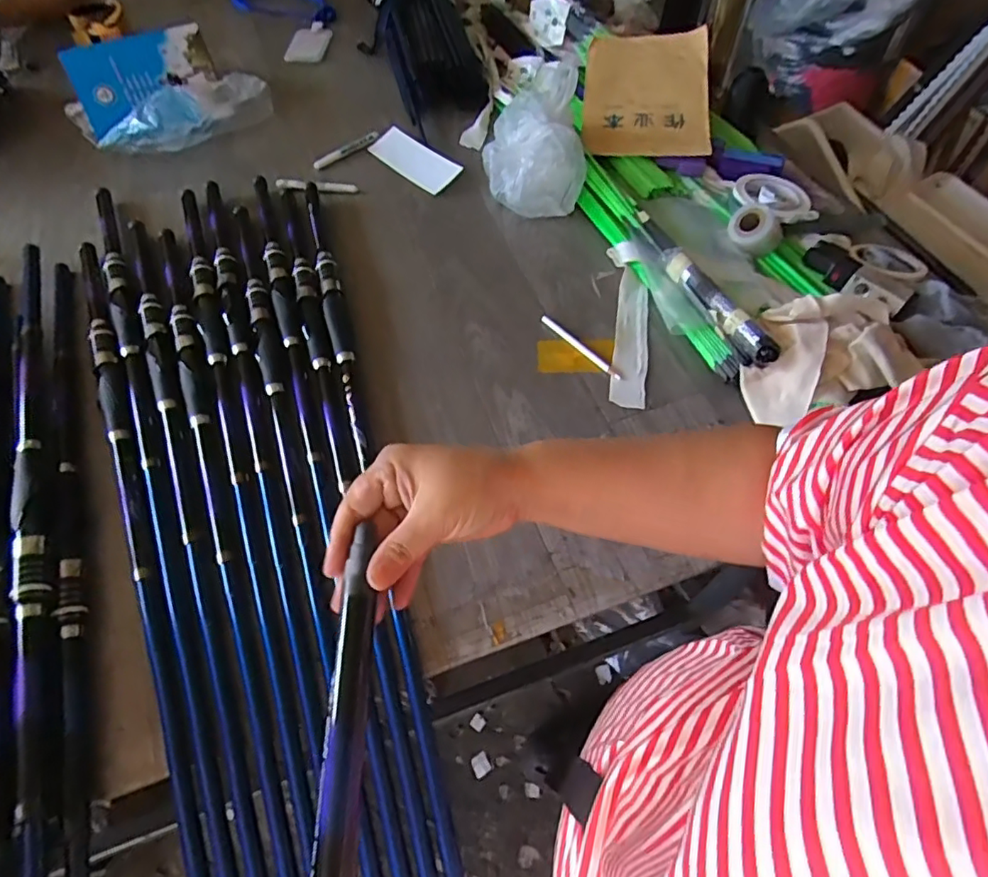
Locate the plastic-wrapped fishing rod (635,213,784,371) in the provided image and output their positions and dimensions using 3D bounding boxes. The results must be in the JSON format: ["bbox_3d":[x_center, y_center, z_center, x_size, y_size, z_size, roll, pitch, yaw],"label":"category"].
[{"bbox_3d":[0.245,-0.190,0.677,0.031,0.030,0.270,-20,61,-11],"label":"plastic-wrapped fishing rod"}]

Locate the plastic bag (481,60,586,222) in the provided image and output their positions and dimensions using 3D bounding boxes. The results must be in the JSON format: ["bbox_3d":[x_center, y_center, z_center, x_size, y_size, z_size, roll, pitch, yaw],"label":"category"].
[{"bbox_3d":[0.056,-0.435,0.829,0.136,0.112,0.181,-2,57,-2],"label":"plastic bag"}]

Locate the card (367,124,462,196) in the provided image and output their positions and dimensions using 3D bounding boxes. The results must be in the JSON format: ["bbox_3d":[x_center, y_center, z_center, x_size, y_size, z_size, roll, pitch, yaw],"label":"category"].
[{"bbox_3d":[-0.124,-0.441,0.895,0.170,0.011,0.069,39,83,23],"label":"card"}]

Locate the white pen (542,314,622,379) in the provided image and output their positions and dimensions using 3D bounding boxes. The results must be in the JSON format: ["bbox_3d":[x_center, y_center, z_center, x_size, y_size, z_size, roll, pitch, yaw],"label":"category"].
[{"bbox_3d":[0.104,-0.111,0.683,0.011,0.007,0.130,-34,64,-21],"label":"white pen"}]

